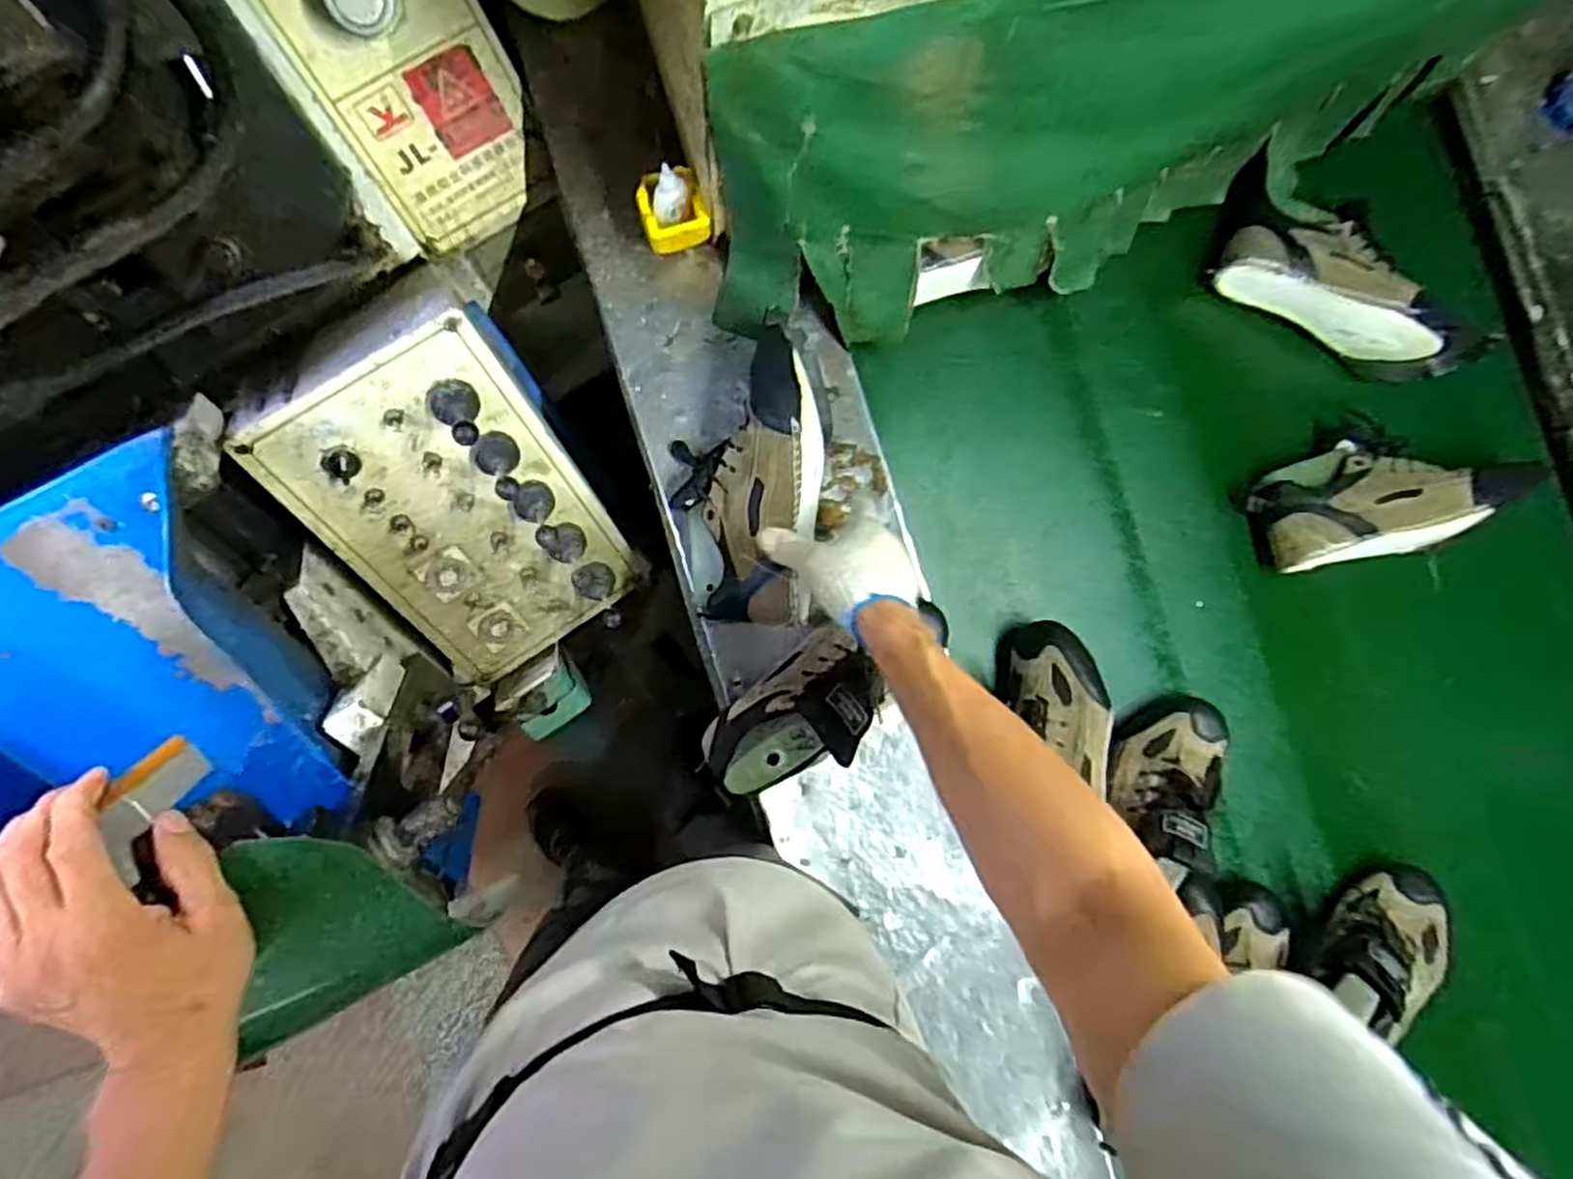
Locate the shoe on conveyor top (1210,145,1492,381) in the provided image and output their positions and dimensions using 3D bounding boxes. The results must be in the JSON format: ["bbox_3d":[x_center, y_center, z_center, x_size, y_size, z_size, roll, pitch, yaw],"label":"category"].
[{"bbox_3d":[0.623,-0.341,0.863,0.341,0.107,0.126,23,85,-3],"label":"shoe on conveyor top"}]

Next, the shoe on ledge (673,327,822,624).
[{"bbox_3d":[-0.037,-0.104,0.732,0.135,0.085,0.259,16,97,-4],"label":"shoe on ledge"}]

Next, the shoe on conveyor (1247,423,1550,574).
[{"bbox_3d":[0.672,-0.115,0.837,0.298,0.087,0.150,-10,88,-5],"label":"shoe on conveyor"}]

